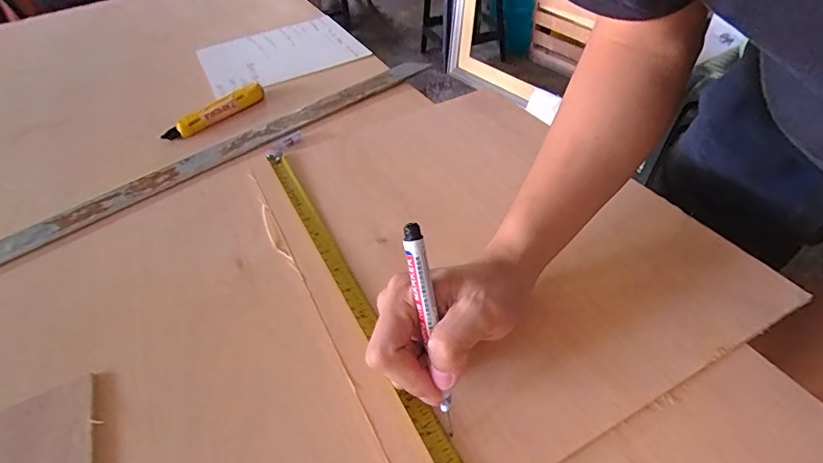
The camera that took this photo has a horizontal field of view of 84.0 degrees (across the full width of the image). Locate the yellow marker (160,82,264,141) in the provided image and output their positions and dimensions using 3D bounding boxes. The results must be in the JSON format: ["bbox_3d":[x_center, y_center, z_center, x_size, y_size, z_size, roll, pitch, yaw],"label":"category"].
[{"bbox_3d":[-0.256,-0.158,0.598,0.141,0.021,0.021,-37,51,-27],"label":"yellow marker"}]

